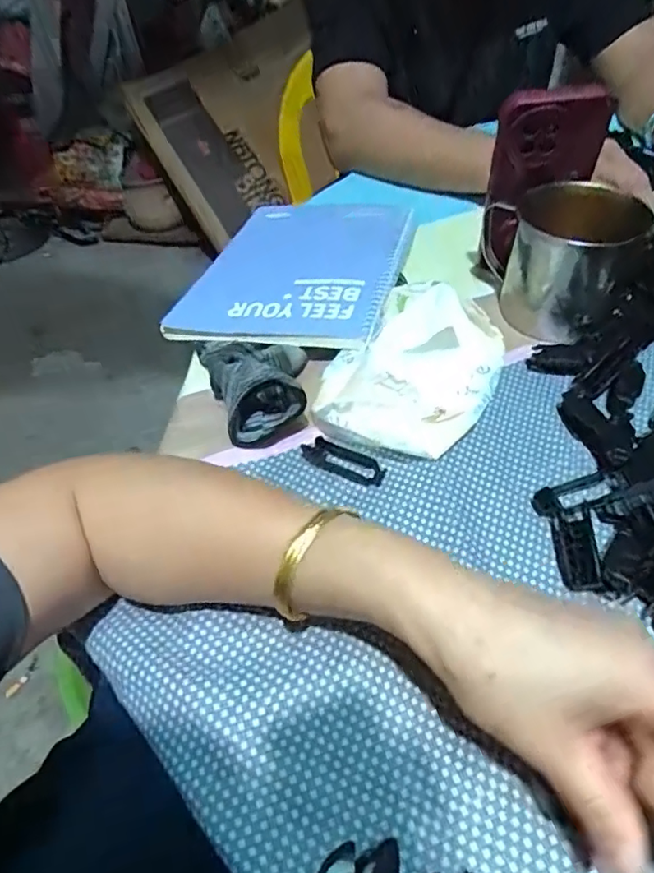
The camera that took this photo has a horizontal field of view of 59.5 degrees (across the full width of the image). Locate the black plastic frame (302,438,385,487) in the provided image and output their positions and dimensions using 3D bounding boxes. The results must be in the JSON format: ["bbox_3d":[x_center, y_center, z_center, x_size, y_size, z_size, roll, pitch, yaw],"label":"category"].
[{"bbox_3d":[0.010,0.015,0.370,0.058,0.014,0.018,14,49,17],"label":"black plastic frame"}]

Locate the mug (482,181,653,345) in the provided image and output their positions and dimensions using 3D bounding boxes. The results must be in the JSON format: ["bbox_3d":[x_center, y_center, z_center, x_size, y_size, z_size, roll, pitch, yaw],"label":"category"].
[{"bbox_3d":[0.180,-0.144,0.455,0.080,0.095,0.116,-31,52,-22],"label":"mug"}]

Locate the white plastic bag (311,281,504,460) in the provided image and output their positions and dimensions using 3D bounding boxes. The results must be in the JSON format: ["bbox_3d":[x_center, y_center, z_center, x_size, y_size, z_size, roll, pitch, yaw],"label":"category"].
[{"bbox_3d":[0.059,-0.053,0.399,0.114,0.043,0.149,16,50,19],"label":"white plastic bag"}]

